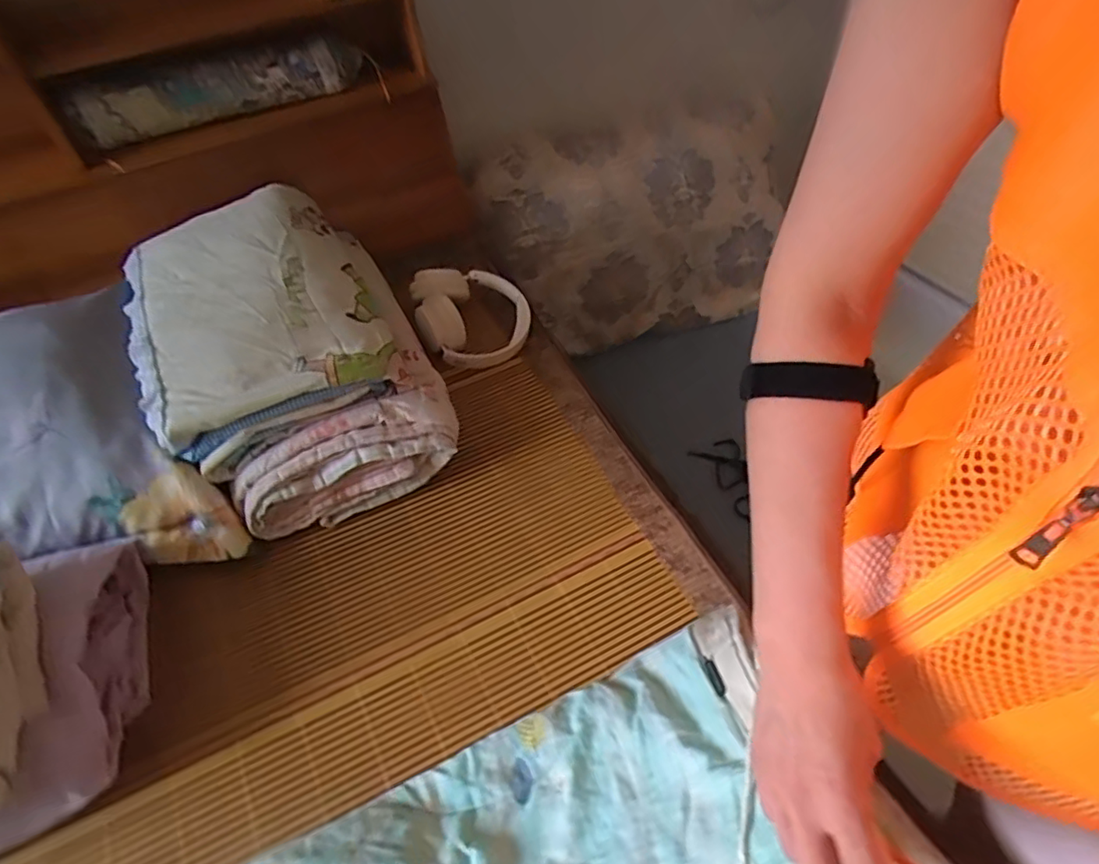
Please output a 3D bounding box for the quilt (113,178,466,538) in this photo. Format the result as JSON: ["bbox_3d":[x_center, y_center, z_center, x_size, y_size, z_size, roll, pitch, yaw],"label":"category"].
[{"bbox_3d":[-0.337,-0.113,0.800,0.312,0.191,0.434,-22,52,-14],"label":"quilt"}]

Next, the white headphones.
[{"bbox_3d":[-0.115,-0.178,0.923,0.164,0.096,0.156,-3,51,4],"label":"white headphones"}]

